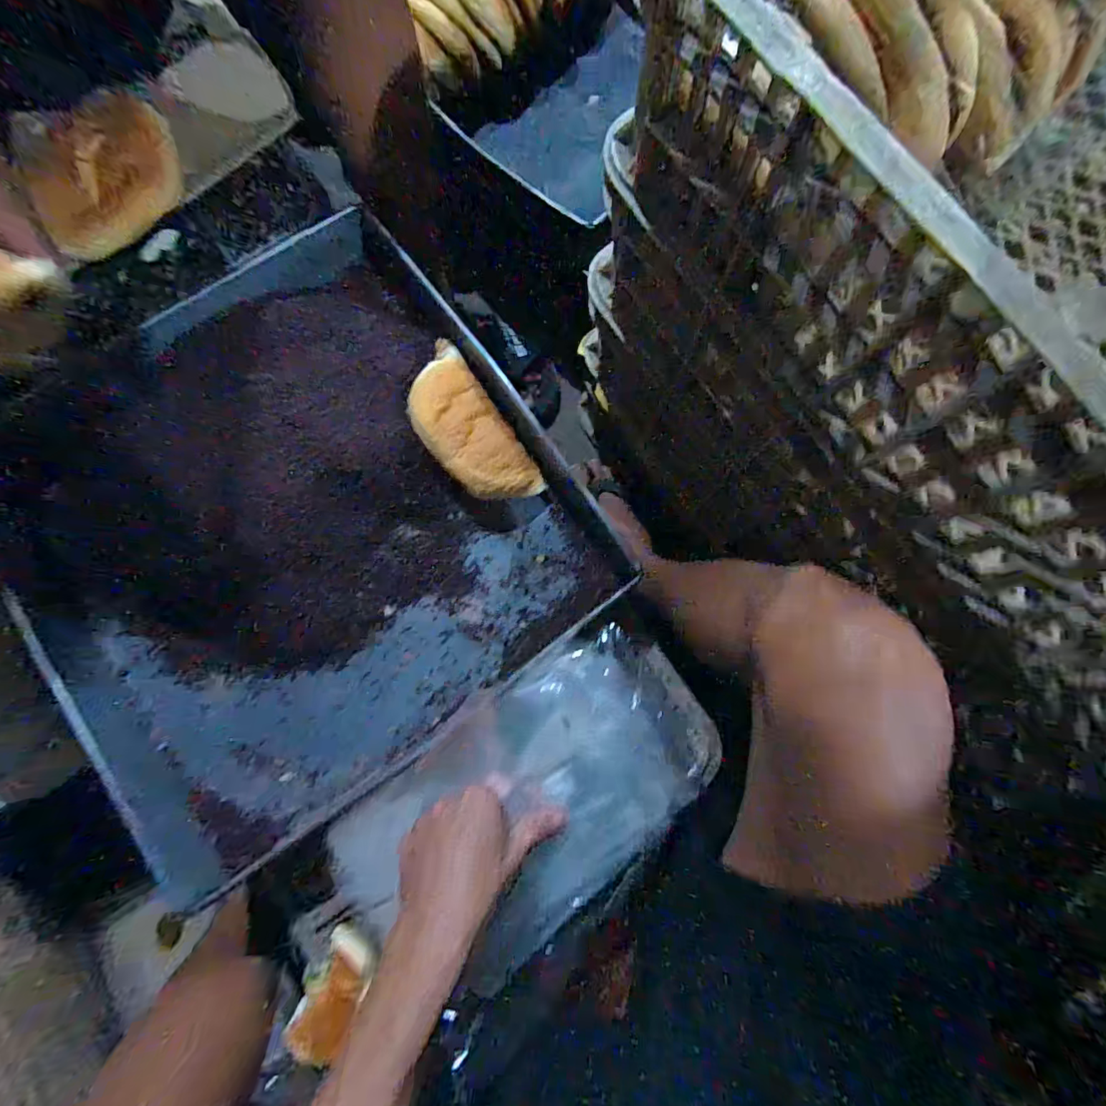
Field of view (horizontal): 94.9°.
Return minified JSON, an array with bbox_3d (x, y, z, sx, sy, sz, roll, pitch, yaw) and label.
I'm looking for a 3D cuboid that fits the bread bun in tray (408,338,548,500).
[{"bbox_3d":[-0.082,-0.114,0.485,0.080,0.068,0.168,-35,82,-5],"label":"bread bun in tray"}]

